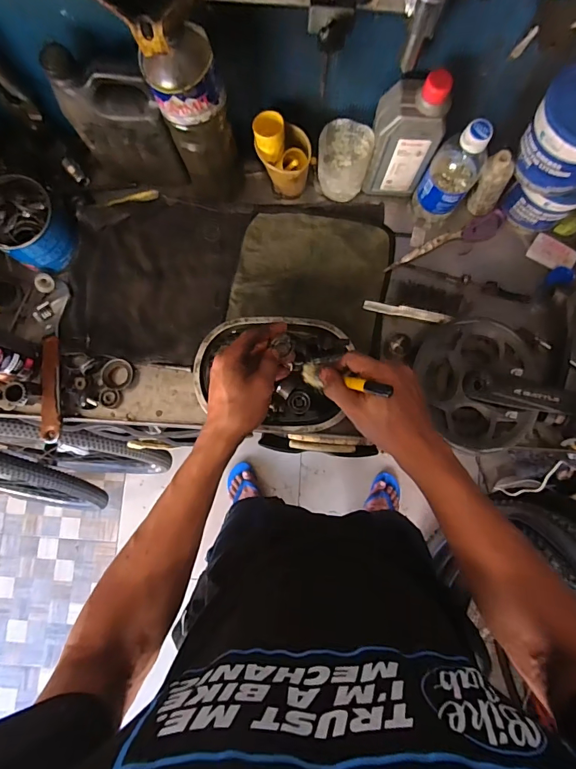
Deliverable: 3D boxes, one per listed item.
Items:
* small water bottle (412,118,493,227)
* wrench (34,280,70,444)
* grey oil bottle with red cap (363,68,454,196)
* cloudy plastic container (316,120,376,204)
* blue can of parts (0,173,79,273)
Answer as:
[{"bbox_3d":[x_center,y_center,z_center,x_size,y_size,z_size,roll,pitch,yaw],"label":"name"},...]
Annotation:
[{"bbox_3d":[0.217,-0.279,0.545,0.061,0.169,0.058,30,83,5],"label":"small water bottle"},{"bbox_3d":[-0.338,-0.037,0.577,0.045,0.028,0.230,-5,81,0],"label":"wrench"},{"bbox_3d":[0.151,-0.317,0.537,0.084,0.168,0.051,14,82,3],"label":"grey oil bottle with red cap"},{"bbox_3d":[0.077,-0.306,0.576,0.069,0.087,0.071,0,81,1],"label":"cloudy plastic container"},{"bbox_3d":[-0.360,-0.223,0.573,0.101,0.088,0.104,33,83,5],"label":"blue can of parts"}]

